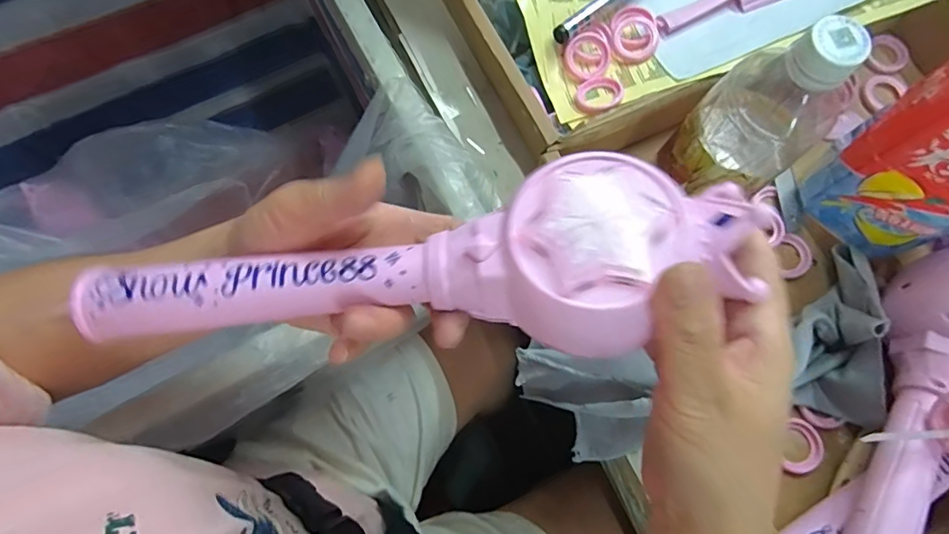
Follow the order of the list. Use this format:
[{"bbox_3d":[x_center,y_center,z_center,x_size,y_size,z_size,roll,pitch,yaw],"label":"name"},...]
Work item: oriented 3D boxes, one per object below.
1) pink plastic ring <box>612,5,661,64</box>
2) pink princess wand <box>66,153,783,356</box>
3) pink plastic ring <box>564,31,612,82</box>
[{"bbox_3d":[0.135,-0.196,0.428,0.038,0.008,0.049,4,75,2],"label":"pink plastic ring"},{"bbox_3d":[-0.033,0.005,0.227,0.299,0.034,0.075,-8,74,11],"label":"pink princess wand"},{"bbox_3d":[0.095,-0.175,0.424,0.039,0.013,0.039,0,105,1],"label":"pink plastic ring"}]

